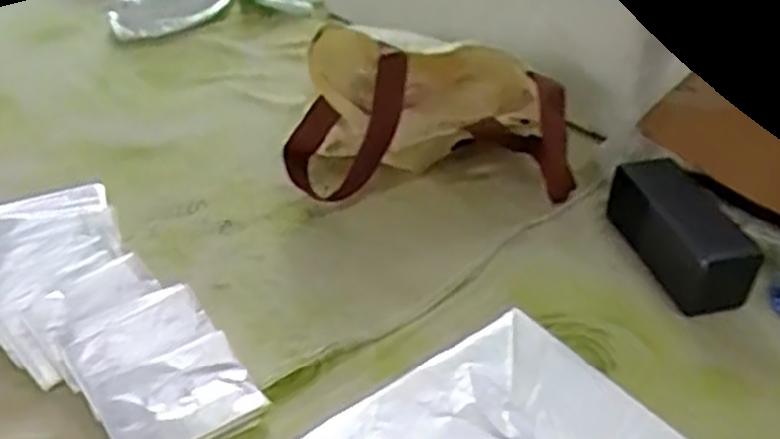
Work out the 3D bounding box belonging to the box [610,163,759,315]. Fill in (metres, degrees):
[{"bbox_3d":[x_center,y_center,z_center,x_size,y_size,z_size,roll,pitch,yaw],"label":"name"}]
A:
[{"bbox_3d":[0.218,0.009,0.595,0.058,0.053,0.131,-9,37,-12],"label":"box"}]

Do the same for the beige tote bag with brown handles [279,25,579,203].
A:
[{"bbox_3d":[0.026,-0.096,0.688,0.231,0.111,0.156,-4,36,-6],"label":"beige tote bag with brown handles"}]

